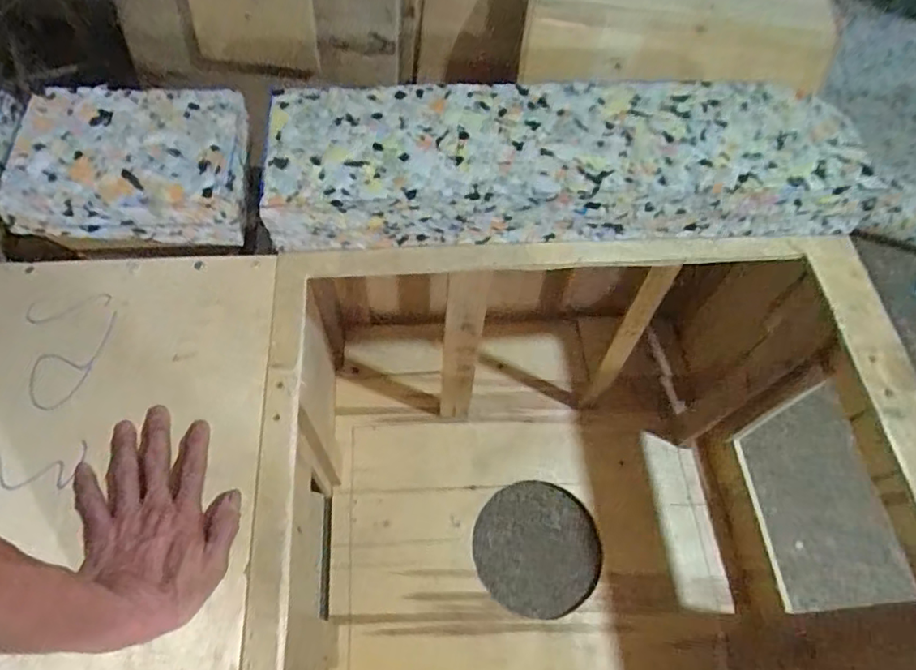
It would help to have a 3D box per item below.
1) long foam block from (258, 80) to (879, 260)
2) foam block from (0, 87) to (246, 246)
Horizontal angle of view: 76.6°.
[{"bbox_3d":[0.121,-0.194,0.641,0.638,0.073,0.184,-3,62,-5],"label":"long foam block"},{"bbox_3d":[-0.338,-0.176,0.615,0.218,0.076,0.163,-4,62,-6],"label":"foam block"}]

